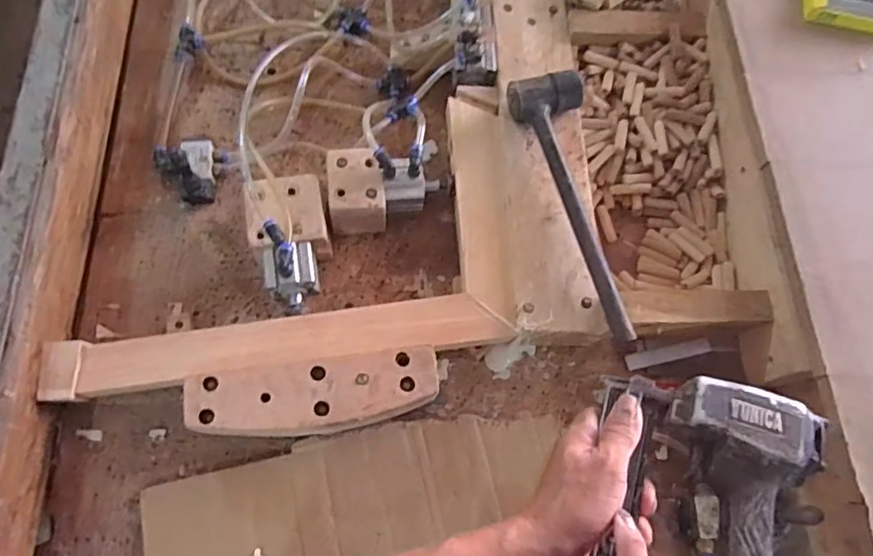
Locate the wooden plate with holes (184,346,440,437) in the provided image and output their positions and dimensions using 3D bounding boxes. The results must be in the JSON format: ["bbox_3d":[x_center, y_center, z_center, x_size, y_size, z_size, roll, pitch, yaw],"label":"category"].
[{"bbox_3d":[-0.120,0.118,0.583,0.242,0.019,0.064,-7,71,-8],"label":"wooden plate with holes"}]

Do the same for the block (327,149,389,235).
[{"bbox_3d":[-0.093,-0.096,0.693,0.066,0.073,0.091,-4,71,-6],"label":"block"}]

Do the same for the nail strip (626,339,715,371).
[{"bbox_3d":[0.274,0.090,0.695,0.105,0.009,0.019,-11,72,-9],"label":"nail strip"}]

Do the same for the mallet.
[{"bbox_3d":[0.174,-0.090,0.658,0.083,0.046,0.328,-16,73,-11],"label":"mallet"}]

